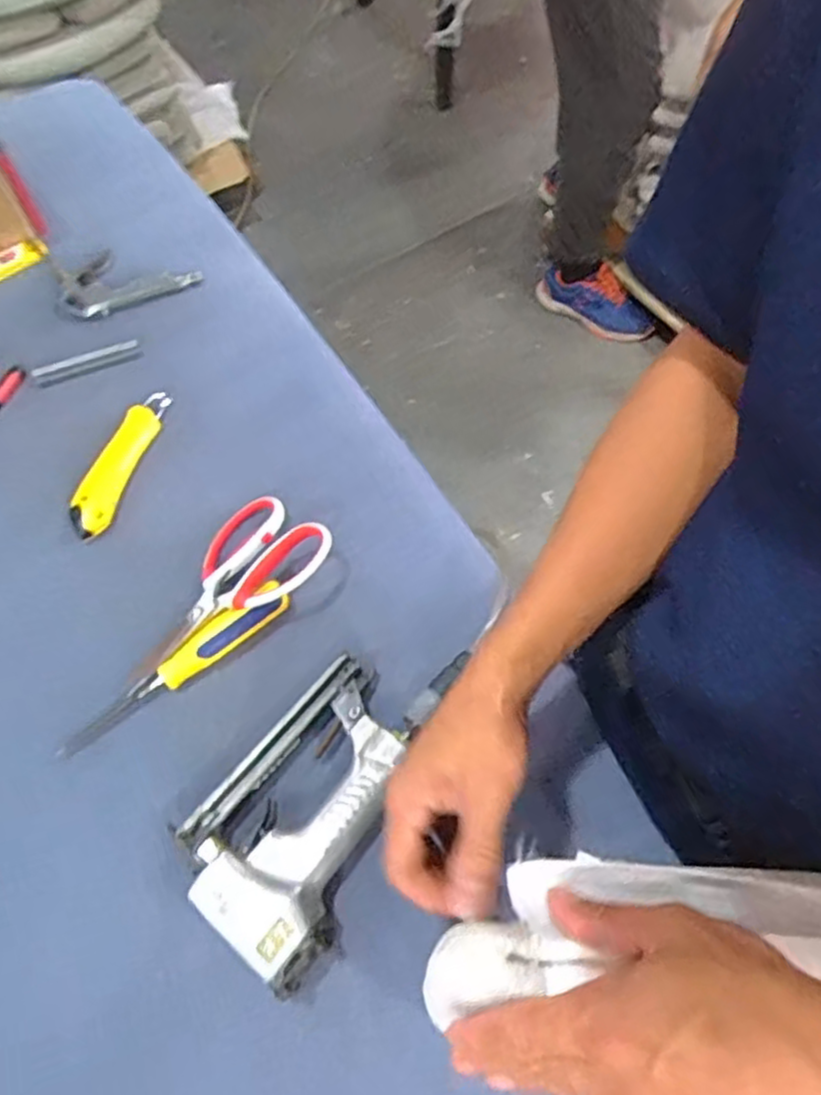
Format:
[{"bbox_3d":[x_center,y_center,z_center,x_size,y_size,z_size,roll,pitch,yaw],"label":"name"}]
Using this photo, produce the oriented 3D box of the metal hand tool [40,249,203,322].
[{"bbox_3d":[-0.295,-0.280,0.712,0.139,0.027,0.071,-17,66,-8],"label":"metal hand tool"}]

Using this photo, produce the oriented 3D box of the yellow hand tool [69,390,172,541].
[{"bbox_3d":[-0.261,-0.081,0.615,0.031,0.016,0.155,14,66,7],"label":"yellow hand tool"}]

